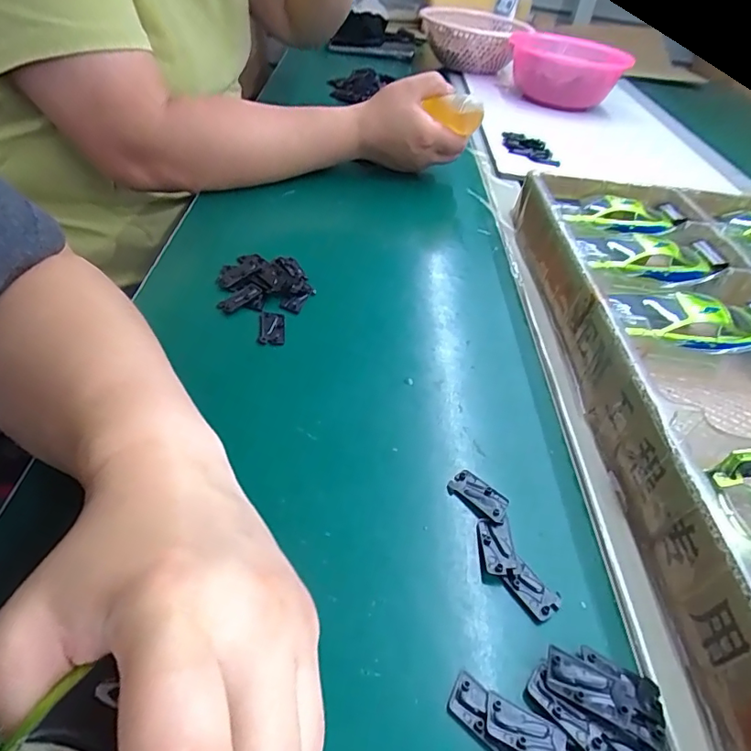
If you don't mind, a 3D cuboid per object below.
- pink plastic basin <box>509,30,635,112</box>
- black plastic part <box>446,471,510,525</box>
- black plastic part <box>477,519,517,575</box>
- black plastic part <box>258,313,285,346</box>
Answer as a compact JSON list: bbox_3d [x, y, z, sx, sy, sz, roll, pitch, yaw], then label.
[{"bbox_3d":[0.288,-0.458,0.794,0.176,0.104,0.191,14,44,9],"label":"pink plastic basin"},{"bbox_3d":[0.056,0.066,0.280,0.018,0.005,0.034,-31,54,-33],"label":"black plastic part"},{"bbox_3d":[0.061,0.086,0.259,0.015,0.004,0.029,2,43,-3],"label":"black plastic part"},{"bbox_3d":[-0.074,-0.033,0.368,0.017,0.005,0.033,0,43,-6],"label":"black plastic part"}]

